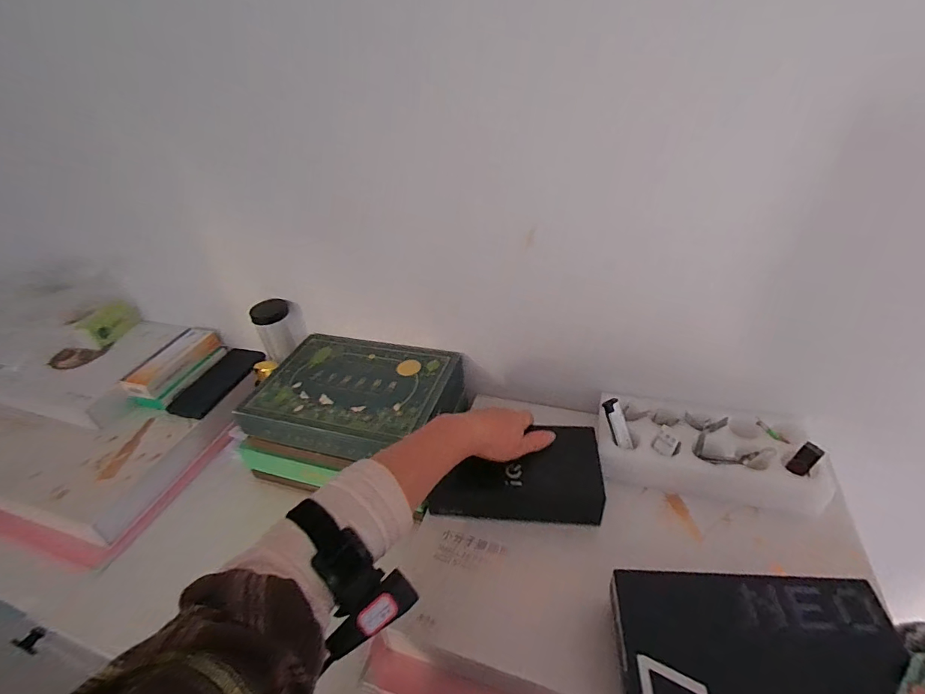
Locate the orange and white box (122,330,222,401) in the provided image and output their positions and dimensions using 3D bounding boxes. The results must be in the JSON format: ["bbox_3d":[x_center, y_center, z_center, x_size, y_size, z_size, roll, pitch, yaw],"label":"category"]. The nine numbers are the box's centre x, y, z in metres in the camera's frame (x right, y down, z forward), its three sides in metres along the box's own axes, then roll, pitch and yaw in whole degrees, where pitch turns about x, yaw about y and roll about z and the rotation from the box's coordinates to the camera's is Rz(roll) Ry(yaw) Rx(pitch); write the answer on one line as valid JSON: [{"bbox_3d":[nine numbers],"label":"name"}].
[{"bbox_3d":[-0.450,0.030,0.681,0.055,0.047,0.148,8,39,18],"label":"orange and white box"}]

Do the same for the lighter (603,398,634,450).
[{"bbox_3d":[0.176,0.087,0.488,0.020,0.058,0.008,-20,-1,-18],"label":"lighter"}]

